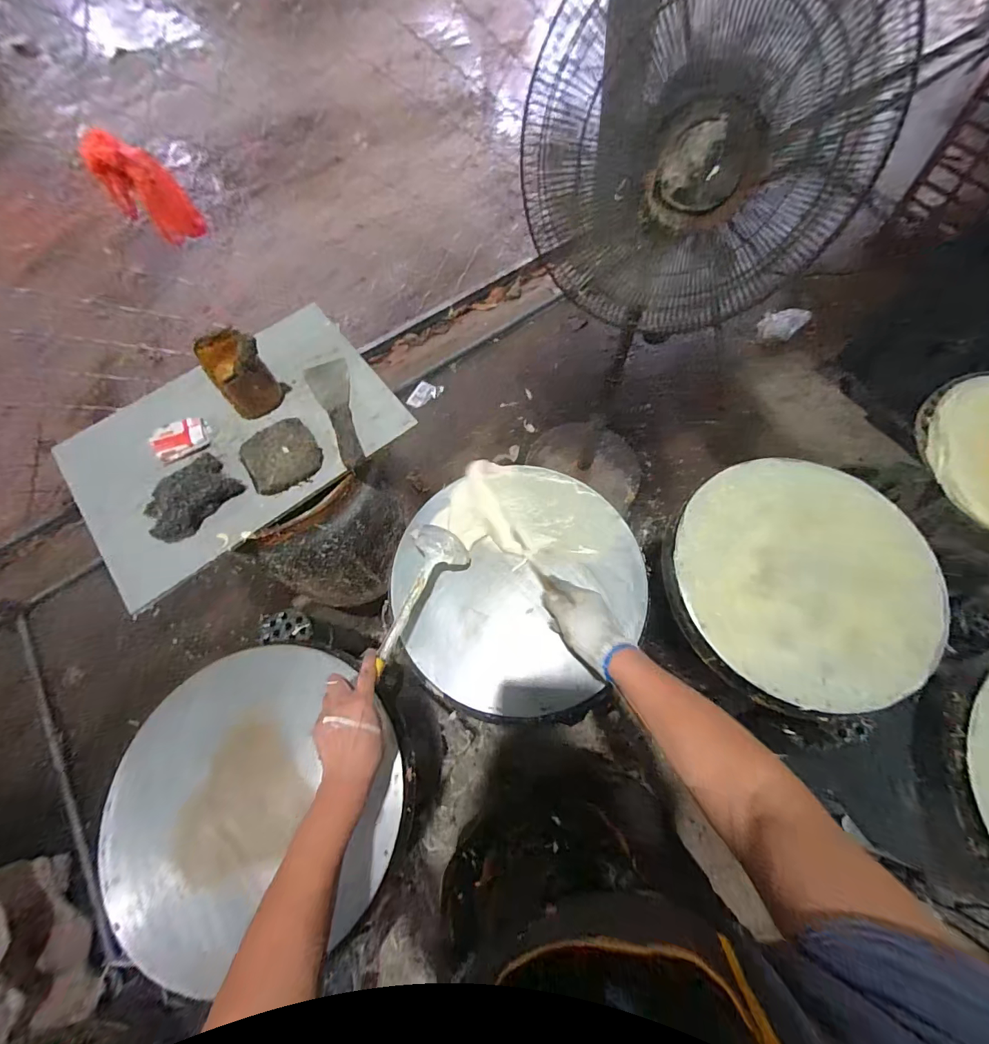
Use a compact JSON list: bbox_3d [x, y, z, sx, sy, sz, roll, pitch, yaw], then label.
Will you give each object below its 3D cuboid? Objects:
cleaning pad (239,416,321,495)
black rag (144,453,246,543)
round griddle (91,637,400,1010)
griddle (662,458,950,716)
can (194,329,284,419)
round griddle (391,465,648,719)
[{"bbox_3d":[-0.329,-0.105,0.678,0.106,0.017,0.115,-34,71,-11],"label":"cleaning pad"},{"bbox_3d":[-0.449,-0.043,0.634,0.096,0.041,0.123,37,74,16],"label":"black rag"},{"bbox_3d":[-0.321,0.361,0.597,0.374,0.043,0.360,-1,68,2],"label":"round griddle"},{"bbox_3d":[0.472,0.084,0.662,0.389,0.056,0.367,-1,68,2],"label":"griddle"},{"bbox_3d":[-0.386,-0.227,0.675,0.076,0.093,0.085,-28,70,-9],"label":"can"},{"bbox_3d":[0.035,0.088,0.686,0.366,0.034,0.381,-1,68,2],"label":"round griddle"}]

